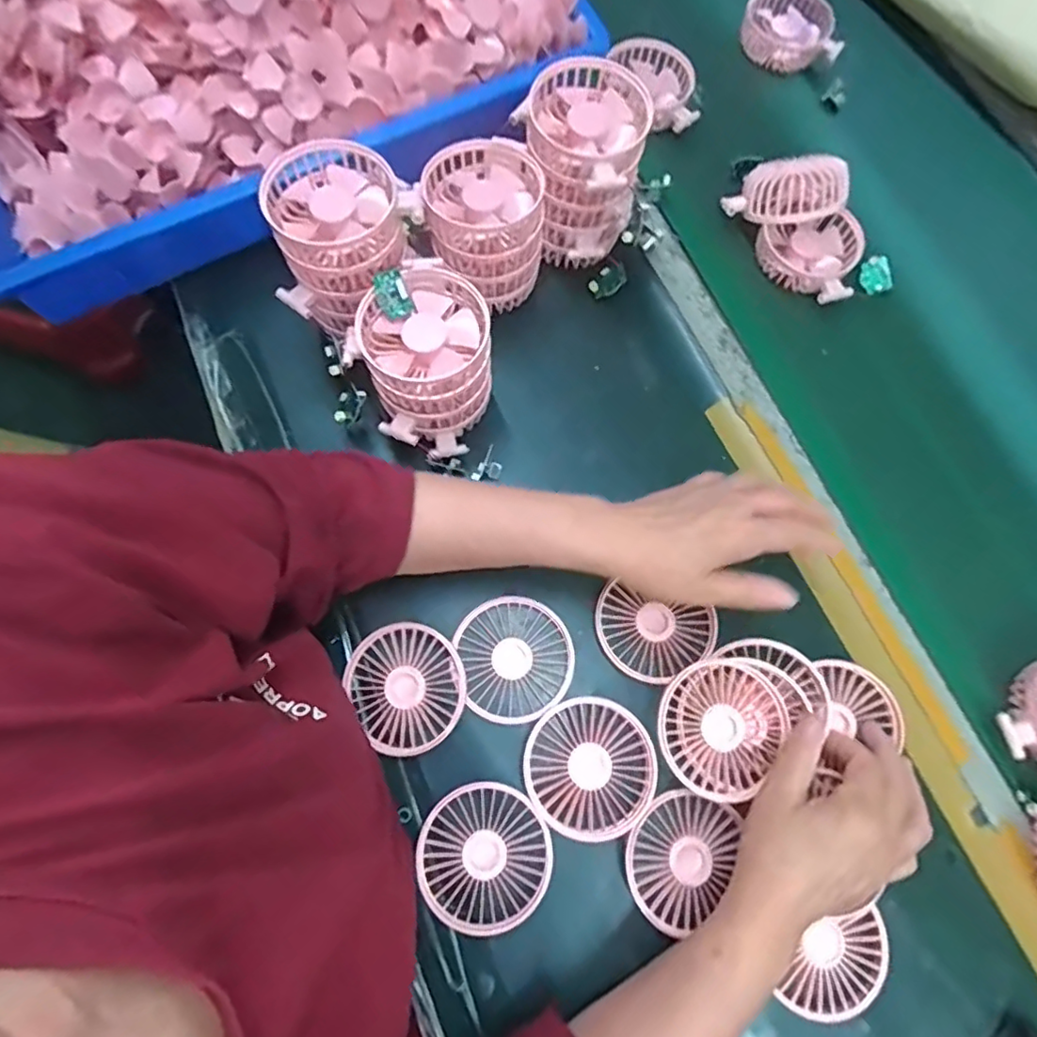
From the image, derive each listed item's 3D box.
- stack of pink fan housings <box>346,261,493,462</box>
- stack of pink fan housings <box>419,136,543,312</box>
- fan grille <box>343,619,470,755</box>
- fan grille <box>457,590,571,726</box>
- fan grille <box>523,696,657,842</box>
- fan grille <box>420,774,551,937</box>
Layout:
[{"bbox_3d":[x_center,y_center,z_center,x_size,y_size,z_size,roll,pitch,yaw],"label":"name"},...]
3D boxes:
[{"bbox_3d":[-0.067,-0.112,0.448,0.108,0.099,0.101,-42,78,-12],"label":"stack of pink fan housings"},{"bbox_3d":[-0.029,-0.233,0.485,0.093,0.100,0.098,-7,74,-6],"label":"stack of pink fan housings"},{"bbox_3d":[-0.080,0.120,0.424,0.080,0.016,0.086,0,73,-1],"label":"fan grille"},{"bbox_3d":[-0.002,0.102,0.437,0.078,0.010,0.088,-13,74,-5],"label":"fan grille"},{"bbox_3d":[0.049,0.172,0.411,0.087,0.013,0.087,0,73,-1],"label":"fan grille"},{"bbox_3d":[-0.022,0.227,0.397,0.085,0.008,0.089,0,73,-1],"label":"fan grille"}]

